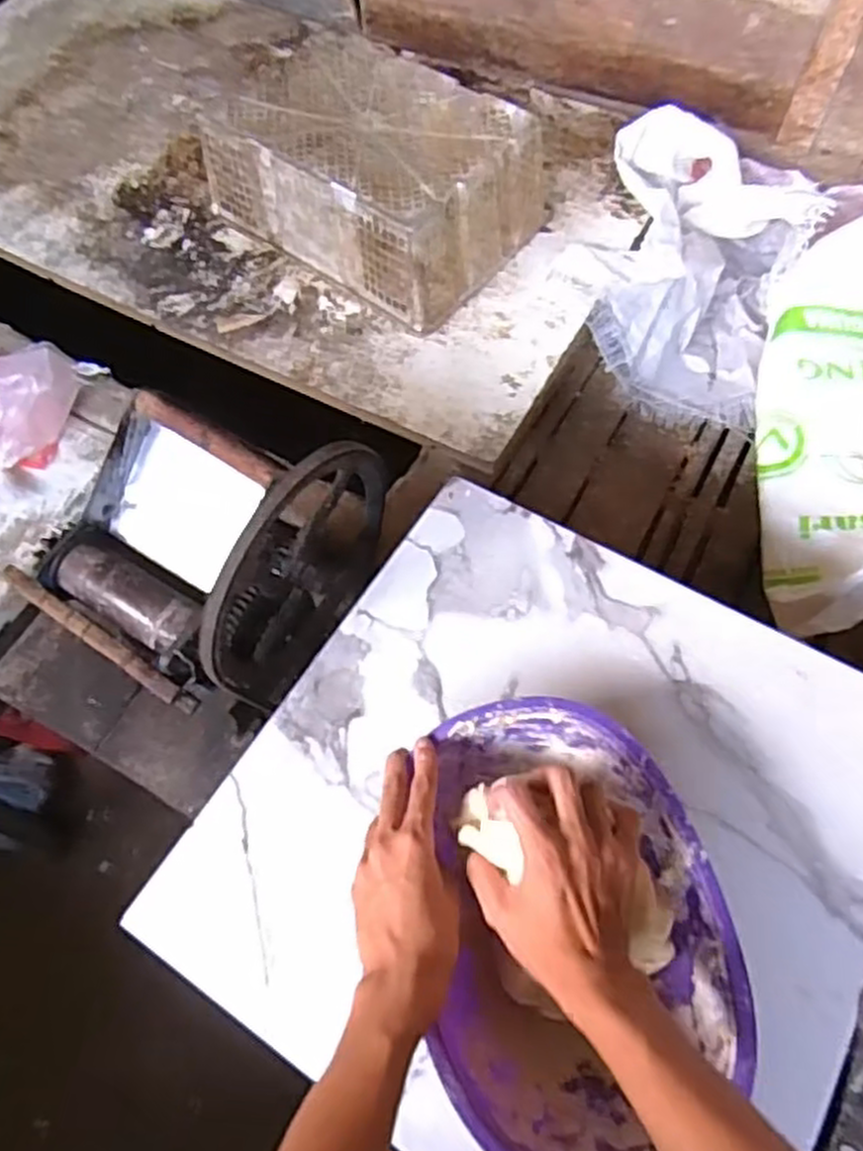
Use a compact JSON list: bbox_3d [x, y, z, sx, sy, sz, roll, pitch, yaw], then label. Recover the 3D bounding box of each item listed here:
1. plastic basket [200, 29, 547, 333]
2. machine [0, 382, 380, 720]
[{"bbox_3d":[-0.090,-0.639,1.251,0.451,0.175,0.313,36,68,19],"label":"plastic basket"},{"bbox_3d":[-0.216,-0.029,0.797,0.242,0.270,0.295,31,66,17],"label":"machine"}]

